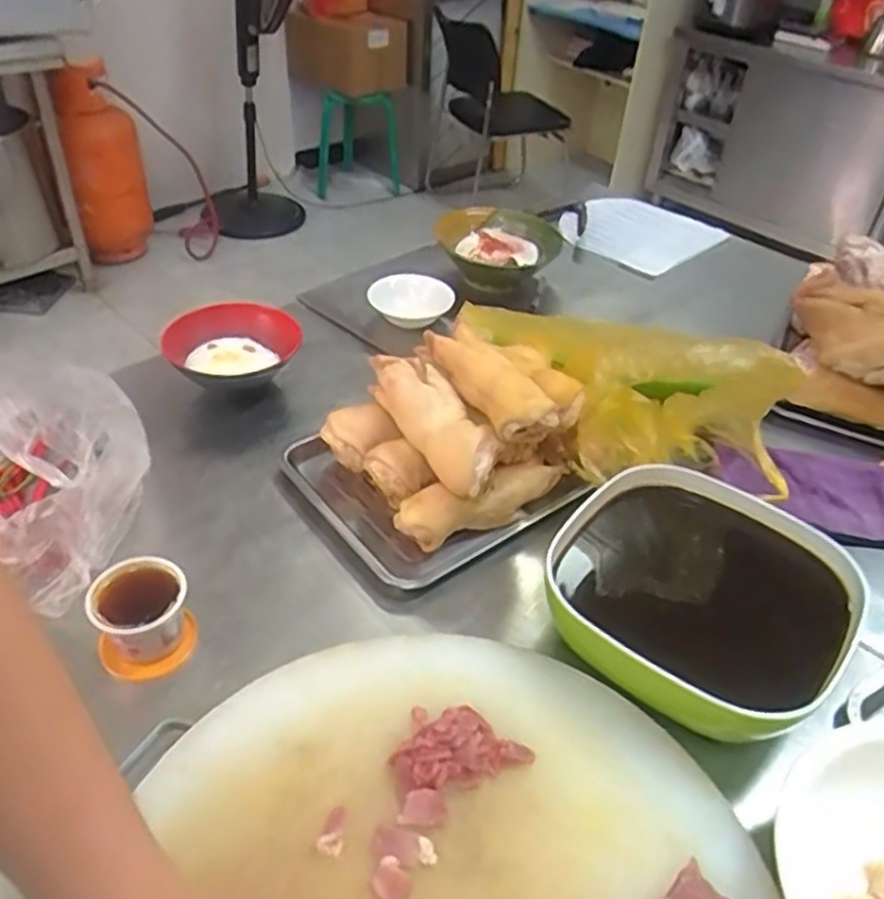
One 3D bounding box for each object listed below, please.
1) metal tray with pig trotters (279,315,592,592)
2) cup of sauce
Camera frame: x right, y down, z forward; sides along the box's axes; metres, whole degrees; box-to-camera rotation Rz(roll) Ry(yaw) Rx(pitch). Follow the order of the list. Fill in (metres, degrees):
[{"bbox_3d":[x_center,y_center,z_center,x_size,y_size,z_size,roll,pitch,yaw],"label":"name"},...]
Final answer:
[{"bbox_3d":[-0.002,-0.025,0.827,0.285,0.160,0.242,-25,48,-31],"label":"metal tray with pig trotters"},{"bbox_3d":[-0.261,0.148,0.664,0.077,0.078,0.071,3,40,-3],"label":"cup of sauce"}]

